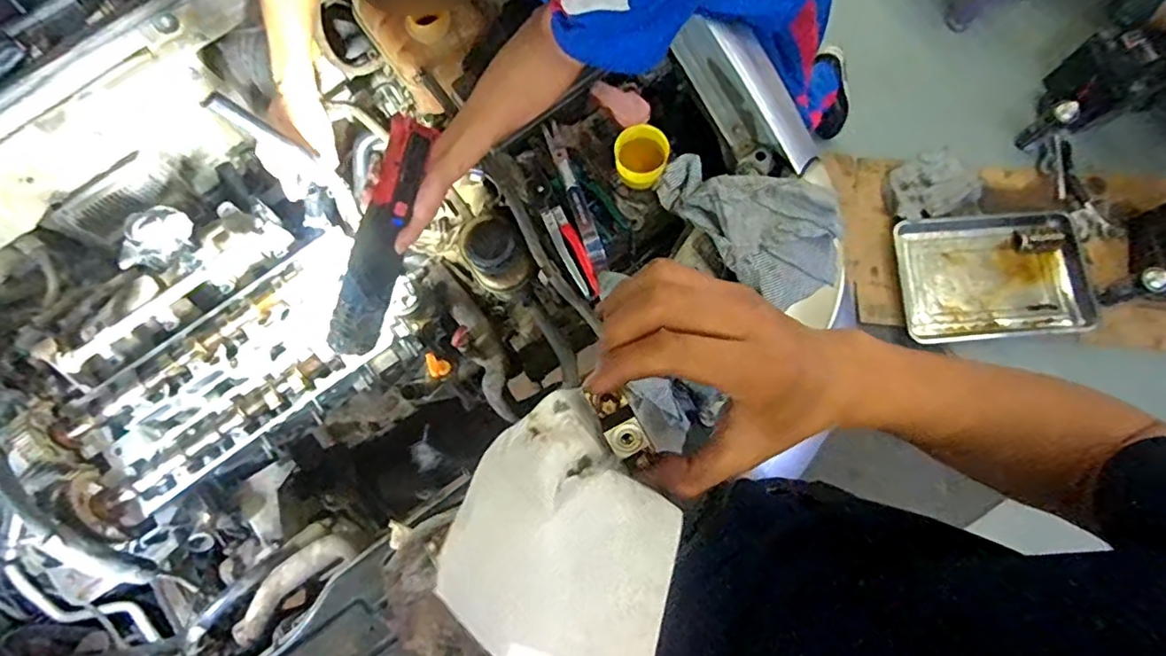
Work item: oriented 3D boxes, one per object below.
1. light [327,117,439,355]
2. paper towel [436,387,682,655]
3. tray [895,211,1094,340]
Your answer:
[{"bbox_3d":[-0.245,-0.108,0.710,0.052,0.045,0.295,19,96,4],"label":"light"},{"bbox_3d":[-0.010,0.111,0.281,0.111,0.031,0.125,-40,81,-7],"label":"paper towel"},{"bbox_3d":[1.091,-0.142,1.570,0.448,0.072,0.335,-6,85,14],"label":"tray"}]

